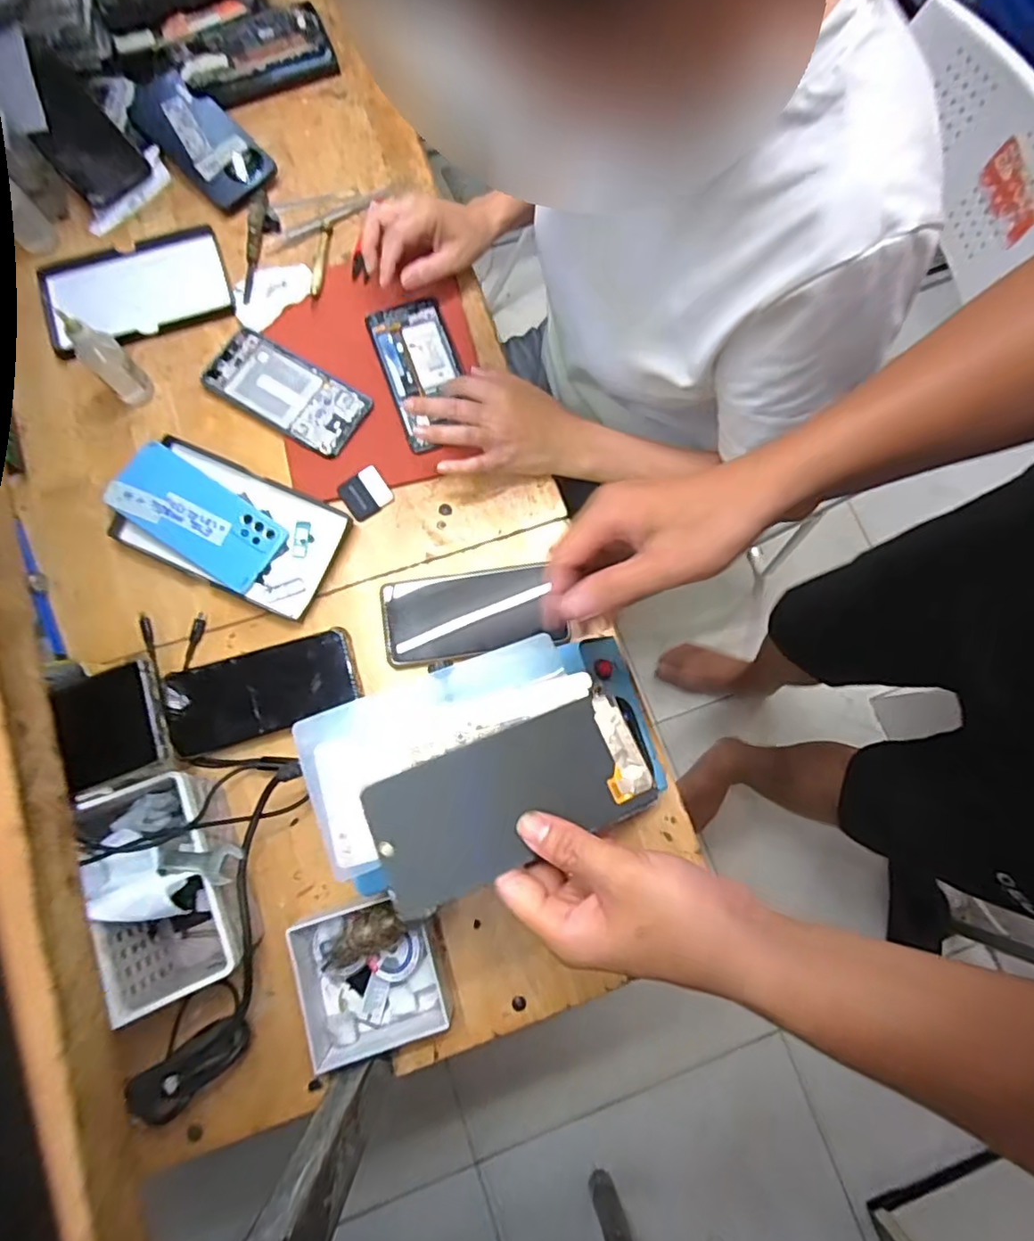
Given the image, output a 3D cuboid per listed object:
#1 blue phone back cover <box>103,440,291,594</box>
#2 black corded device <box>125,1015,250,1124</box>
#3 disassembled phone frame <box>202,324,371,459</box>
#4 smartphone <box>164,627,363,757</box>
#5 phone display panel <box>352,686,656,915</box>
[{"bbox_3d":[-0.296,-0.098,0.560,0.156,0.007,0.075,33,77,-1],"label":"blue phone back cover"},{"bbox_3d":[-0.250,0.345,0.467,0.090,0.048,0.037,-31,80,-8],"label":"black corded device"},{"bbox_3d":[-0.228,-0.225,0.592,0.159,0.006,0.075,29,78,4],"label":"disassembled phone frame"},{"bbox_3d":[-0.221,0.061,0.530,0.160,0.011,0.072,-16,79,-5],"label":"smartphone"},{"bbox_3d":[-0.003,0.099,0.346,0.157,0.011,0.070,-22,79,-17],"label":"phone display panel"}]

